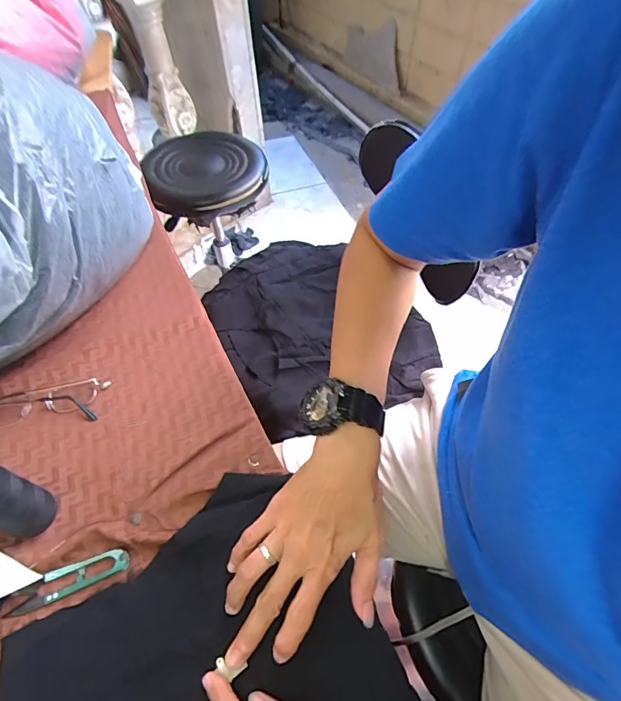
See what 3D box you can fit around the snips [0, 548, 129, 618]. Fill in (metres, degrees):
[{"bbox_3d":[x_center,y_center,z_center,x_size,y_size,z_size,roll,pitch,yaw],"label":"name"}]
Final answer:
[{"bbox_3d":[-0.207,0.196,0.354,0.099,0.007,0.023,-19,54,-13],"label":"snips"}]

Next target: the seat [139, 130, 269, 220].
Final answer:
[{"bbox_3d":[-0.261,-0.450,1.036,0.283,0.063,0.304,-1,55,1],"label":"seat"}]

